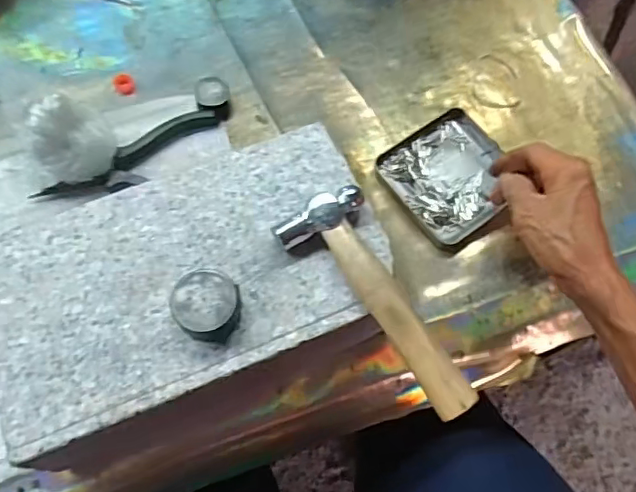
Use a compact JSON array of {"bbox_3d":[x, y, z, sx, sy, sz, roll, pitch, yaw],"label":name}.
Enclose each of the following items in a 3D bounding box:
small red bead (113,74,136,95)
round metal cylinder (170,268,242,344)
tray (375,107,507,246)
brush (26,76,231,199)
[{"bbox_3d":[-0.171,-0.143,0.493,0.018,0.009,0.016,-21,69,-9],"label":"small red bead"},{"bbox_3d":[-0.065,0.035,0.326,0.037,0.022,0.037,0,67,-1],"label":"round metal cylinder"},{"bbox_3d":[0.110,-0.059,0.463,0.100,0.011,0.098,-35,70,-17],"label":"tray"},{"bbox_3d":[-0.146,-0.094,0.438,0.172,0.065,0.056,-29,70,-13],"label":"brush"}]

